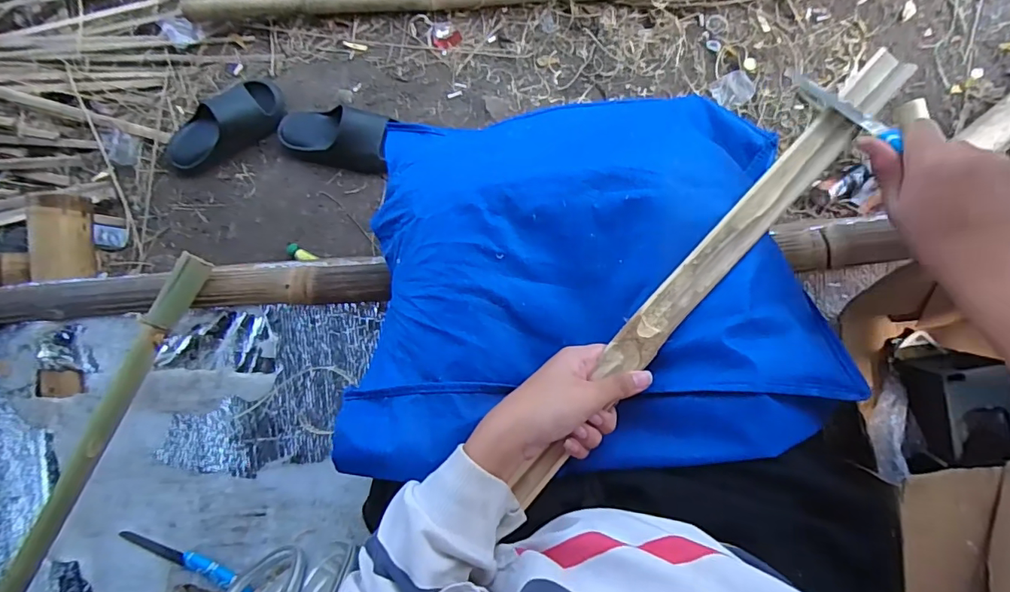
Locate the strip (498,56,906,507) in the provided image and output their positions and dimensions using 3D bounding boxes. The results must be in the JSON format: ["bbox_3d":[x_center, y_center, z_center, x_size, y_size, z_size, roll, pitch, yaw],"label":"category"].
[{"bbox_3d":[0.155,-0.018,0.384,0.034,0.012,0.439,42,90,8],"label":"strip"}]

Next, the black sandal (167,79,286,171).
[{"bbox_3d":[-0.629,-0.378,1.084,0.292,0.078,0.119,-33,85,2],"label":"black sandal"}]

